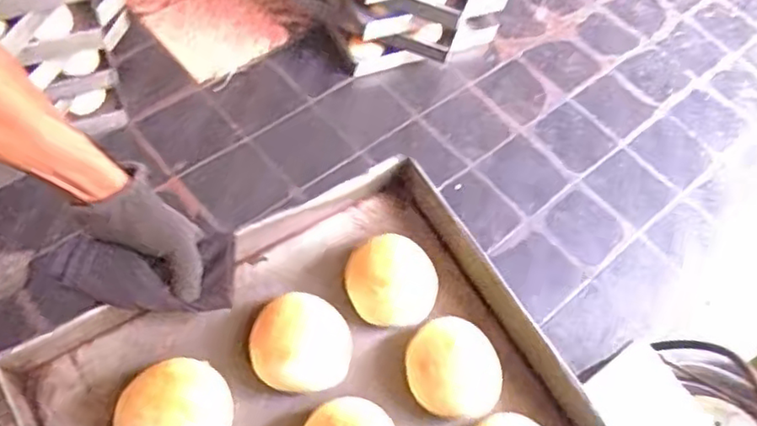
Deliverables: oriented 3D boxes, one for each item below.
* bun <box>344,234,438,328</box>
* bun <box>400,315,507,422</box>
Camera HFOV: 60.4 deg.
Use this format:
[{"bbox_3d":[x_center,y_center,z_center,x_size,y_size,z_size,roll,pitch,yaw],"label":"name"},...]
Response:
[{"bbox_3d":[0.015,0.071,0.699,0.100,0.044,0.092,21,58,4],"label":"bun"},{"bbox_3d":[0.079,0.154,0.664,0.100,0.052,0.098,4,58,-7],"label":"bun"}]

